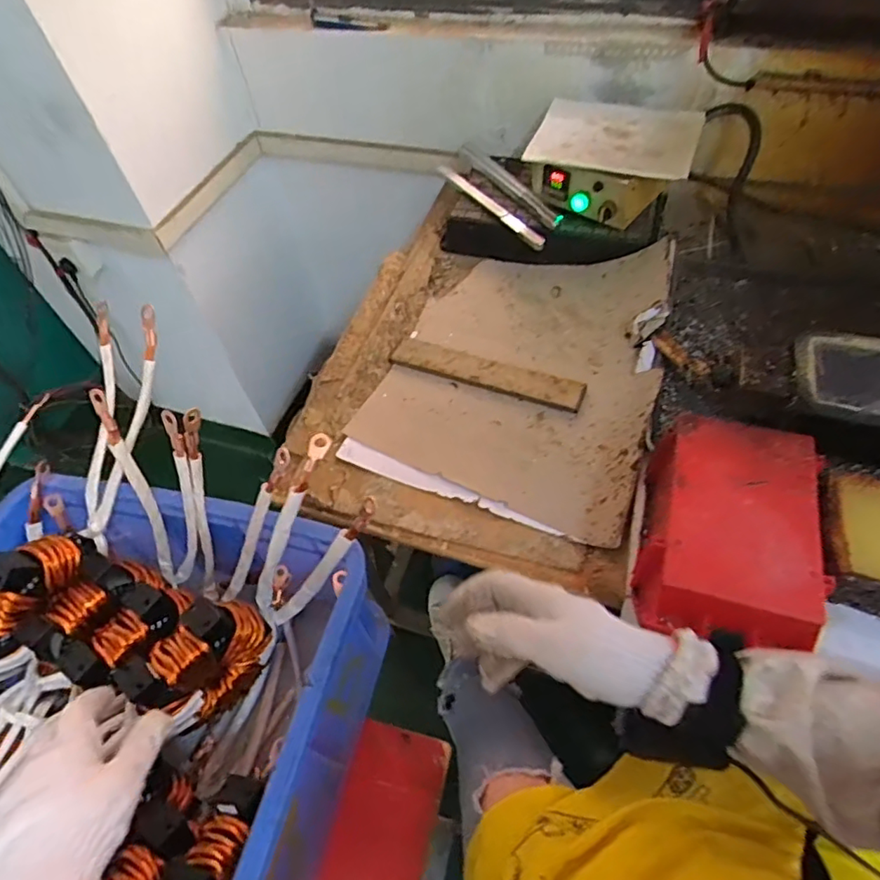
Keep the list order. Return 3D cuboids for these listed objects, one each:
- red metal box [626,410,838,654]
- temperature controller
[{"bbox_3d":[0.292,0.103,0.578,0.146,0.123,0.230,14,57,14],"label":"red metal box"},{"bbox_3d":[0.281,-0.467,0.921,0.247,0.114,0.207,19,59,17],"label":"temperature controller"}]

